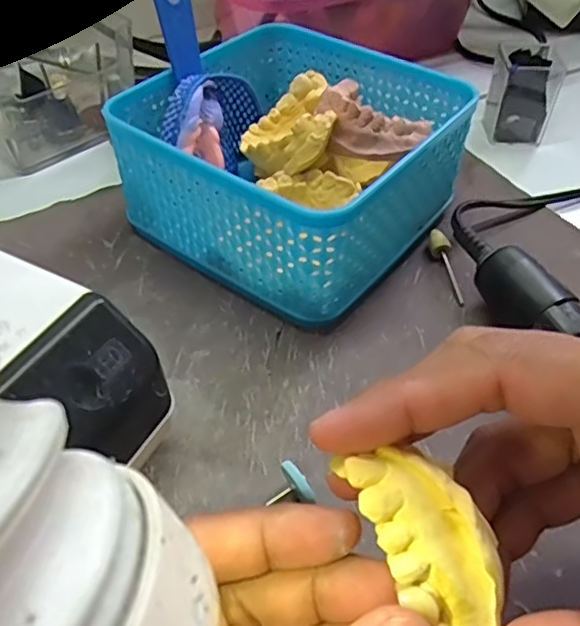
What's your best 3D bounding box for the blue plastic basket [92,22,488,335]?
[{"bbox_3d":[0.001,-0.076,0.297,0.139,0.063,0.134,28,52,23],"label":"blue plastic basket"}]

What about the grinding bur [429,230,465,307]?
[{"bbox_3d":[0.074,-0.023,0.286,0.009,0.009,0.044,-1,47,-2],"label":"grinding bur"}]

